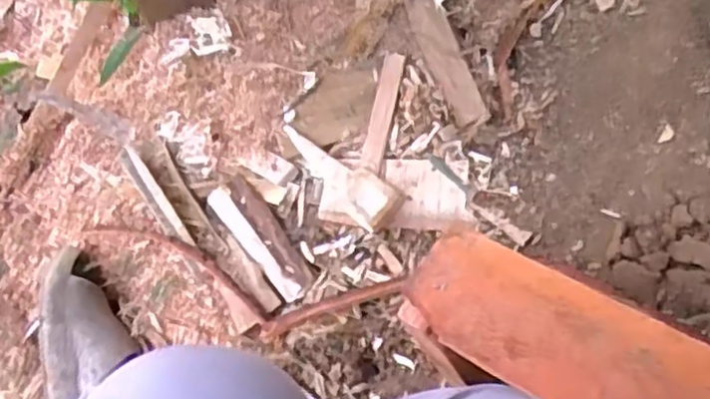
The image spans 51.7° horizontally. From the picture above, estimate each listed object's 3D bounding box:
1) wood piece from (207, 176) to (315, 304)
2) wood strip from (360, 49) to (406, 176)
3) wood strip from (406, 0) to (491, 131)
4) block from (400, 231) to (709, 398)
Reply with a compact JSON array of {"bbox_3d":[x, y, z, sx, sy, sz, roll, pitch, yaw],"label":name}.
[{"bbox_3d":[-0.103,0.044,0.829,0.048,0.023,0.154,-37,71,-14],"label":"wood piece"},{"bbox_3d":[0.031,-0.099,0.831,0.024,0.016,0.153,11,67,6],"label":"wood strip"},{"bbox_3d":[0.102,-0.164,0.829,0.037,0.010,0.181,-24,72,14],"label":"wood strip"},{"bbox_3d":[0.197,0.139,0.491,0.387,0.027,0.108,33,70,33],"label":"block"}]

